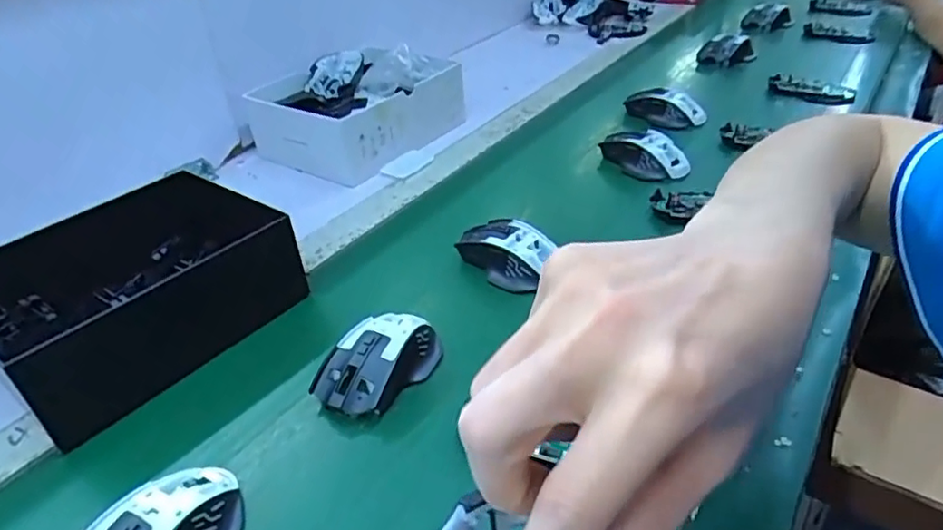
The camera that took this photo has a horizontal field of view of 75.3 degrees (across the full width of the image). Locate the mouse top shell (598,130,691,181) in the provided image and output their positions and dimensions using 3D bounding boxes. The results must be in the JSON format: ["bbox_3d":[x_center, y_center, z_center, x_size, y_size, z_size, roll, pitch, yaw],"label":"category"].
[{"bbox_3d":[0.208,-0.136,0.739,0.112,0.037,0.069,15,41,26],"label":"mouse top shell"}]

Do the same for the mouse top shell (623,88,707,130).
[{"bbox_3d":[0.270,-0.216,0.854,0.111,0.045,0.053,7,38,16],"label":"mouse top shell"}]

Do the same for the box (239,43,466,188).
[{"bbox_3d":[-0.154,-0.221,0.862,0.206,0.091,0.248,23,43,32],"label":"box"}]

